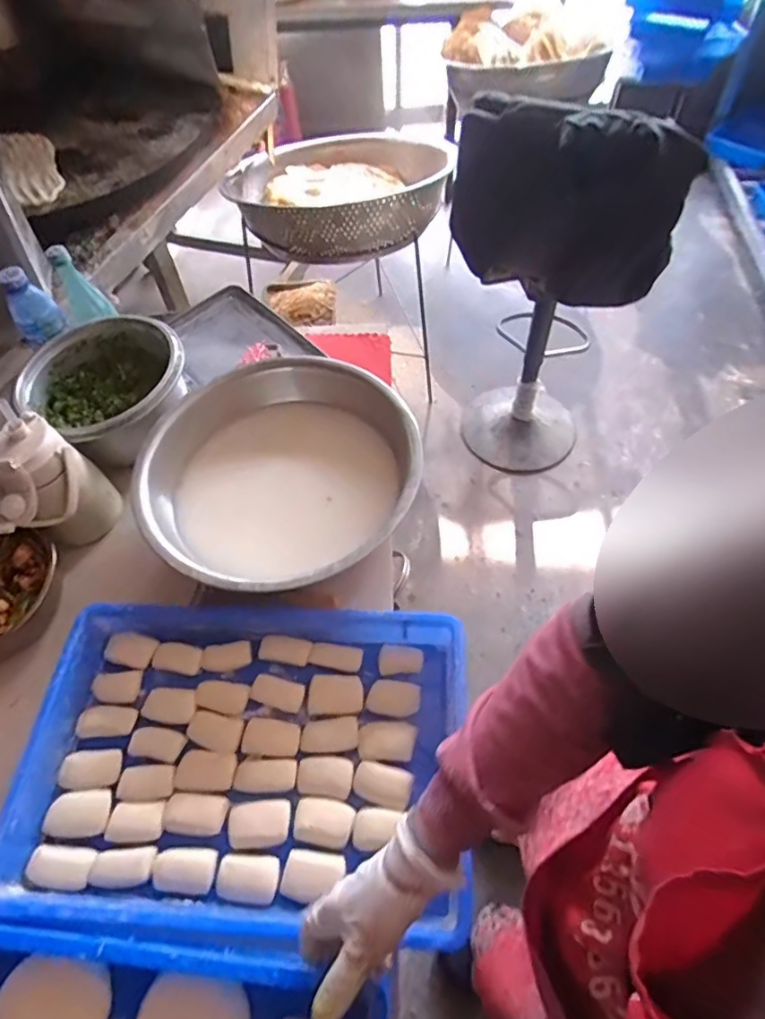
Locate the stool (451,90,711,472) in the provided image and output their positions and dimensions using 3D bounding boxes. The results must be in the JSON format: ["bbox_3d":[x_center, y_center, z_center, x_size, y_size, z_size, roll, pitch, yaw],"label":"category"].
[{"bbox_3d":[0.435,-0.525,1.421,0.432,1.064,0.450,26,62,19],"label":"stool"}]

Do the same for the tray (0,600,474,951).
[{"bbox_3d":[-0.148,0.260,0.581,0.453,0.075,0.311,2,58,2],"label":"tray"}]

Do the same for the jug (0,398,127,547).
[{"bbox_3d":[-0.447,-0.026,0.715,0.135,0.178,0.118,-37,62,-18],"label":"jug"}]

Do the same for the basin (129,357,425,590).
[{"bbox_3d":[-0.127,-0.042,0.741,0.342,0.105,0.370,-2,57,3],"label":"basin"}]

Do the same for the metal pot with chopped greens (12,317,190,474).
[{"bbox_3d":[-0.420,-0.190,0.848,0.238,0.121,0.228,-2,57,3],"label":"metal pot with chopped greens"}]

